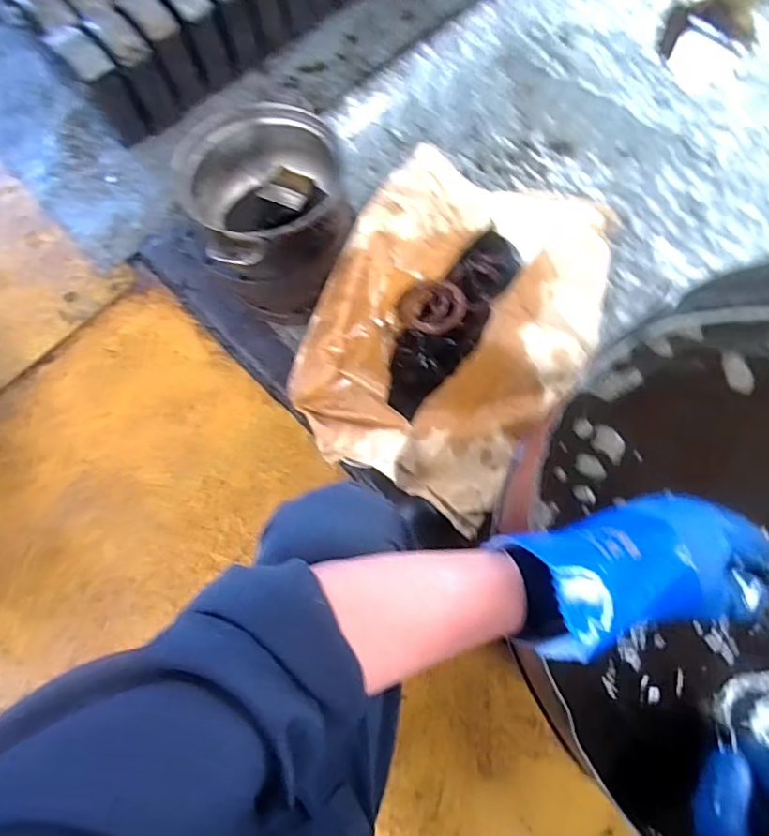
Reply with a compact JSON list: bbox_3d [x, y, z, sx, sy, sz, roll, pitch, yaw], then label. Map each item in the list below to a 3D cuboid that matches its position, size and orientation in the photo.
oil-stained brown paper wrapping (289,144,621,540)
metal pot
[{"bbox_3d":[0.108,-0.161,0.855,0.405,0.112,0.561,23,75,12],"label":"oil-stained brown paper wrapping"},{"bbox_3d":[-0.164,-0.304,0.852,0.218,0.240,0.222,-1,71,4],"label":"metal pot"}]

